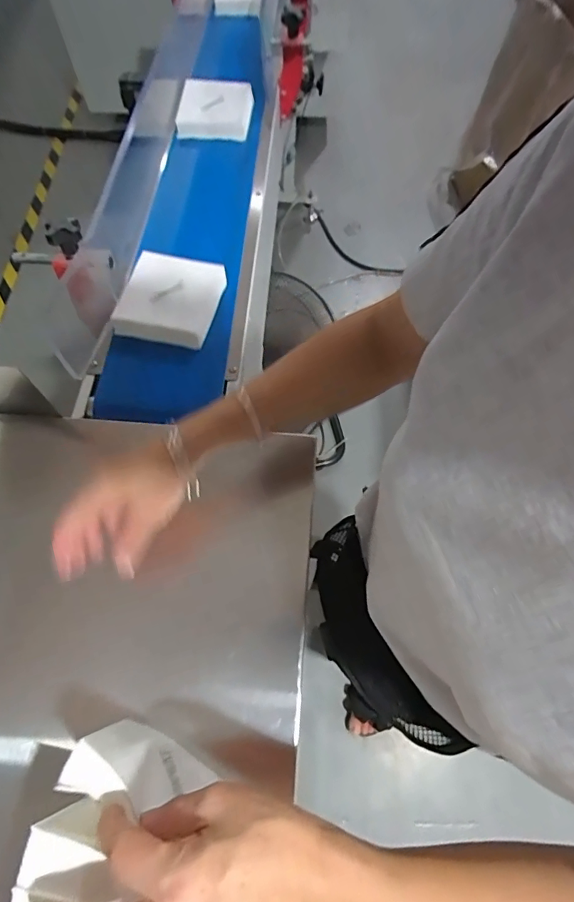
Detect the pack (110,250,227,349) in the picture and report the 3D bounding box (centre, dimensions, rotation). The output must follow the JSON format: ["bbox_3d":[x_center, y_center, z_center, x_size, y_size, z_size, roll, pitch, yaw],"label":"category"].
[{"bbox_3d":[-0.153,-0.199,0.594,0.116,0.033,0.123,14,66,6],"label":"pack"}]

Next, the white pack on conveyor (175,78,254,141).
[{"bbox_3d":[-0.123,-0.582,0.768,0.121,0.040,0.111,2,65,1],"label":"white pack on conveyor"}]

